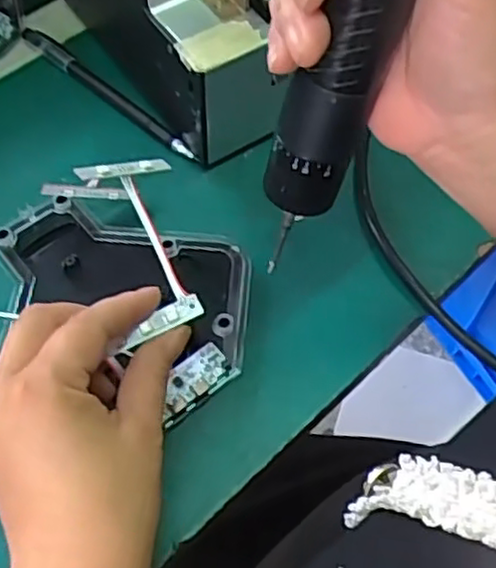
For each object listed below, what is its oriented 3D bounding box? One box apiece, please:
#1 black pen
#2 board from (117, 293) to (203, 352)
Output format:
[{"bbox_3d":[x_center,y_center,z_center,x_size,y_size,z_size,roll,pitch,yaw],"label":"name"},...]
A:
[{"bbox_3d":[-0.093,-0.126,0.460,0.160,0.008,0.010,39,64,20],"label":"black pen"},{"bbox_3d":[-0.040,0.018,0.327,0.040,0.005,0.012,-30,64,-11],"label":"board"}]

